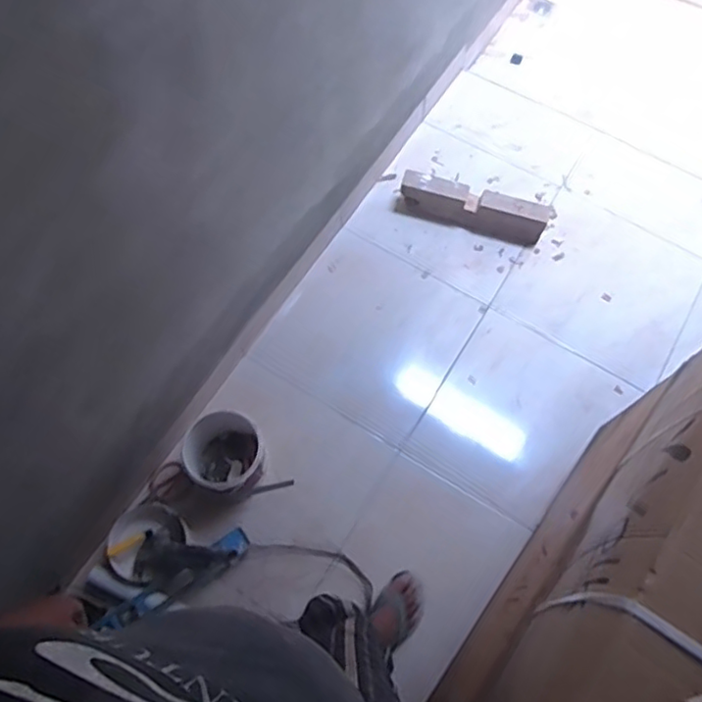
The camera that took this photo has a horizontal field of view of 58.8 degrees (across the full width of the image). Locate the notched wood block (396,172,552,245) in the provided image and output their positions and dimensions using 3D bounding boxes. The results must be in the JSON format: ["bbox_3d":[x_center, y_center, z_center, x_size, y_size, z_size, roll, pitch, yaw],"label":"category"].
[{"bbox_3d":[0.359,-0.412,1.835,0.442,0.115,0.089,15,66,5],"label":"notched wood block"}]

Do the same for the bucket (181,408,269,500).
[{"bbox_3d":[-0.301,0.255,1.504,0.185,0.171,0.174,1,66,-1],"label":"bucket"}]

